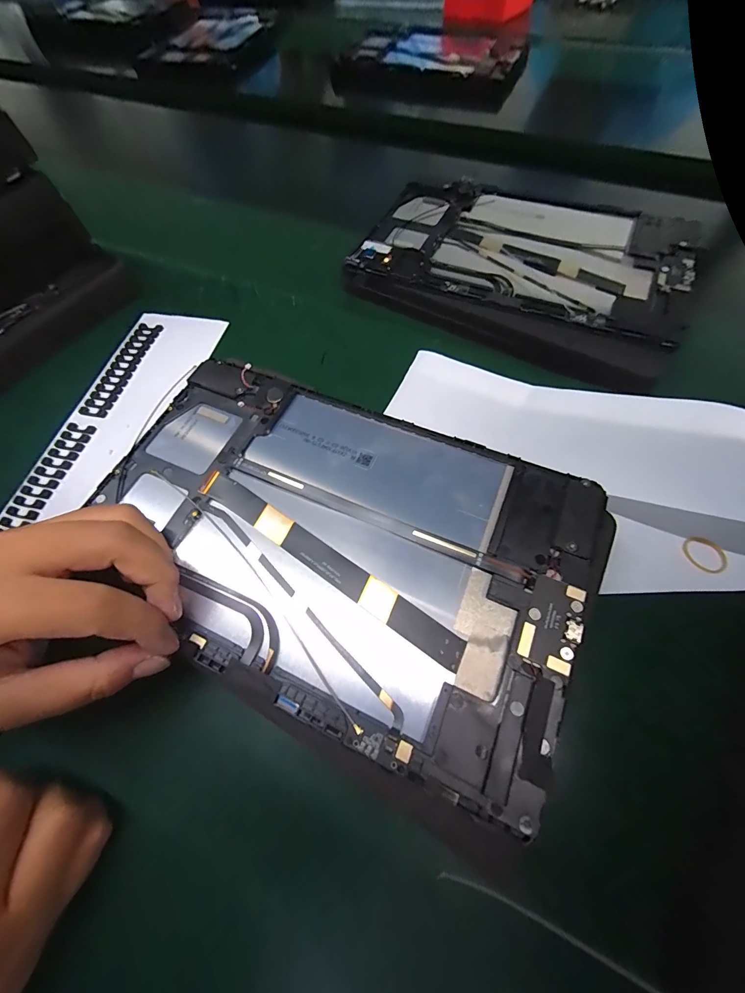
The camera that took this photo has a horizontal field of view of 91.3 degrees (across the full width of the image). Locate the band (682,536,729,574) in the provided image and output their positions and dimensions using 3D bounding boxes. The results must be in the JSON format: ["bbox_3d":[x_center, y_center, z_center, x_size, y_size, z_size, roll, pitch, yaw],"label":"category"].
[{"bbox_3d":[0.169,0.029,0.185,0.019,0.005,0.016,39,75,19],"label":"band"}]

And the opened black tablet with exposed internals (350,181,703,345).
[{"bbox_3d":[0.119,-0.196,0.290,0.234,0.024,0.147,23,70,14],"label":"opened black tablet with exposed internals"}]

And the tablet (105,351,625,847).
[{"bbox_3d":[-0.022,0.015,0.177,0.237,0.013,0.144,23,66,11],"label":"tablet"}]

